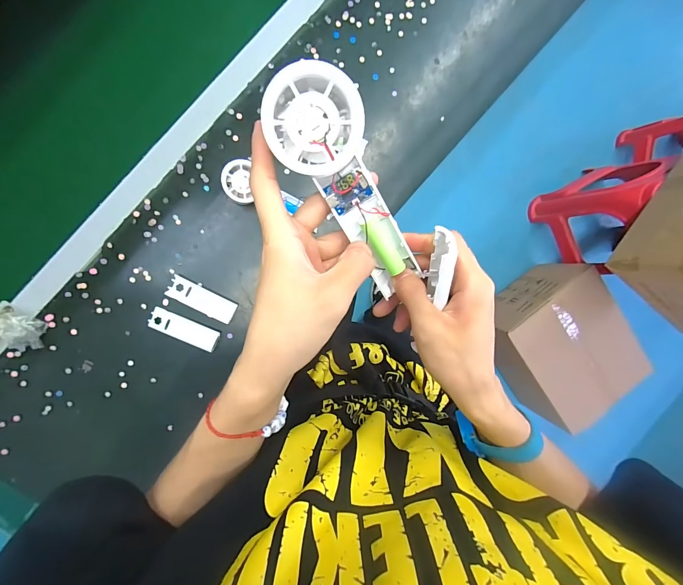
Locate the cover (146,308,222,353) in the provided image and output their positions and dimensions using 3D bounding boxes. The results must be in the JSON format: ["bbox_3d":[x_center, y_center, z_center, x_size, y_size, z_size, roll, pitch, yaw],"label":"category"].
[{"bbox_3d":[-0.249,0.058,0.522,0.101,0.008,0.034,26,91,-10],"label":"cover"}]

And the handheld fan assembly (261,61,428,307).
[{"bbox_3d":[0.007,-0.065,0.223,0.054,0.021,0.150,-35,121,-4],"label":"handheld fan assembly"}]

